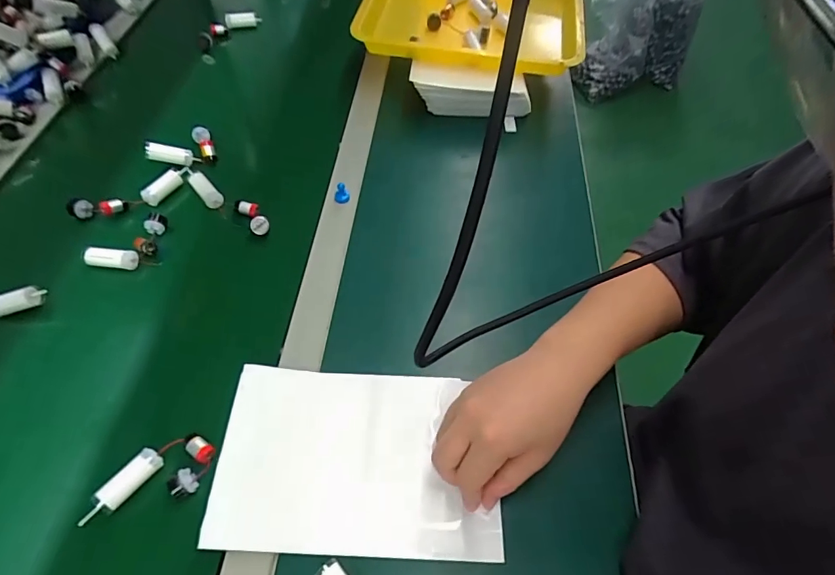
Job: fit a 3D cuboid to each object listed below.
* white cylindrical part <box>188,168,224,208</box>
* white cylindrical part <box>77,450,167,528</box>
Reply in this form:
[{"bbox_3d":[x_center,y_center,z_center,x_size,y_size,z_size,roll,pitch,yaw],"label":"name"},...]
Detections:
[{"bbox_3d":[-0.262,-0.123,0.548,0.018,0.023,0.063,-37,73,-23],"label":"white cylindrical part"},{"bbox_3d":[-0.240,0.161,0.363,0.019,0.014,0.065,35,64,11],"label":"white cylindrical part"}]

